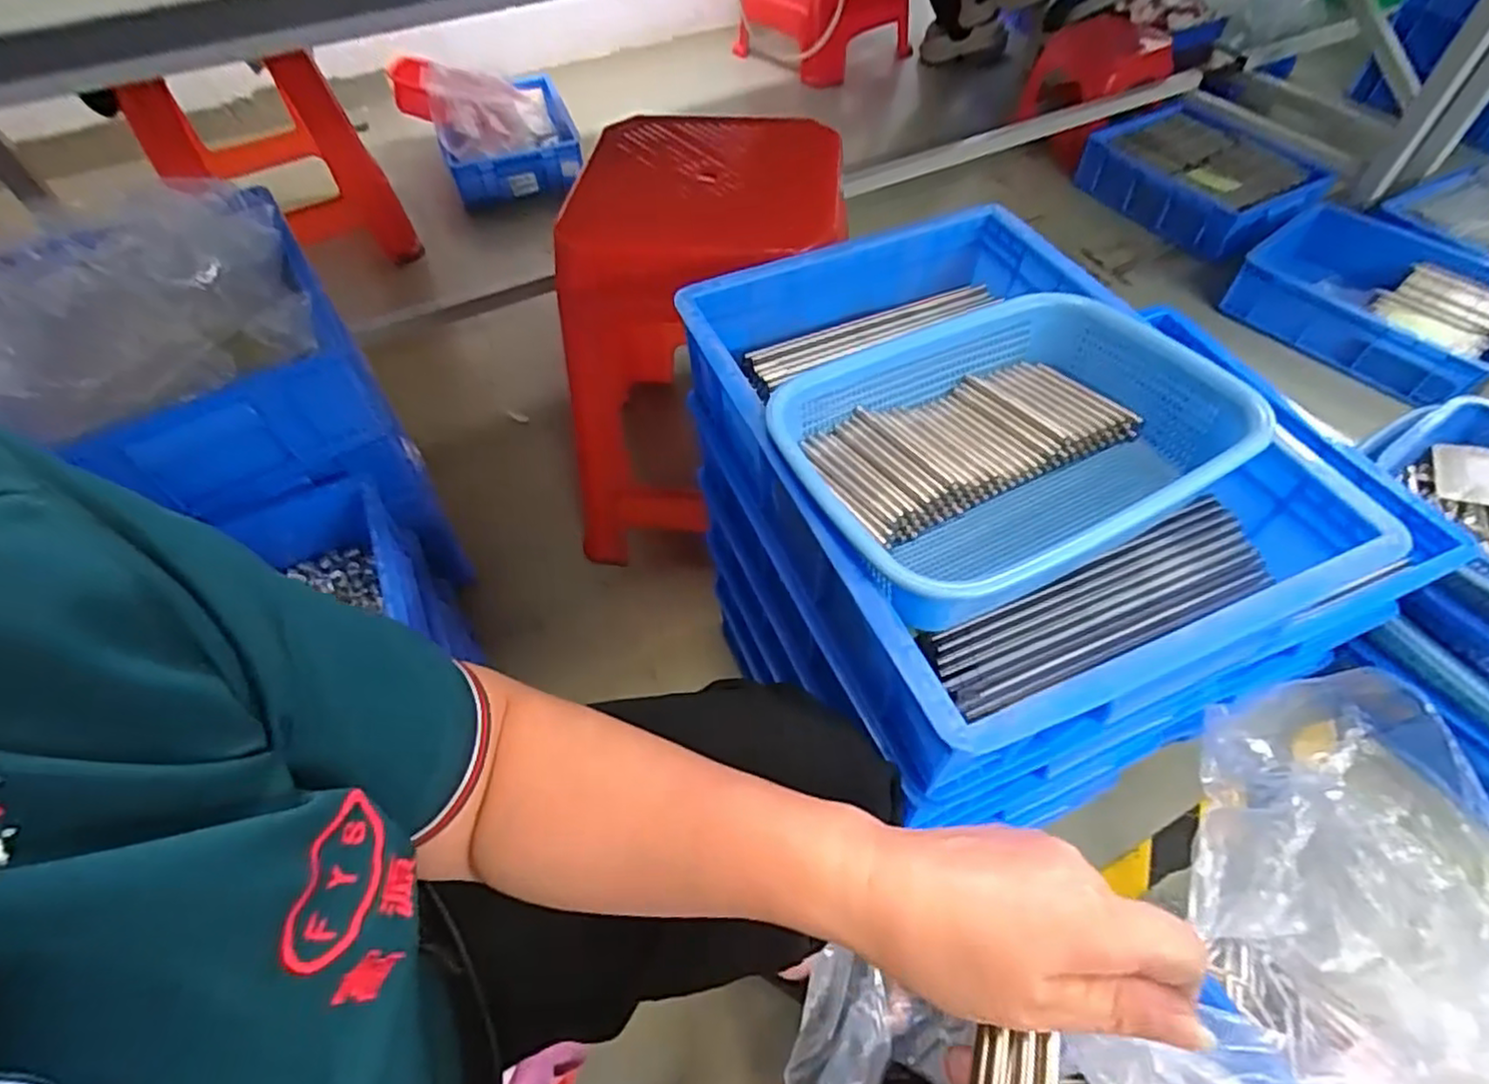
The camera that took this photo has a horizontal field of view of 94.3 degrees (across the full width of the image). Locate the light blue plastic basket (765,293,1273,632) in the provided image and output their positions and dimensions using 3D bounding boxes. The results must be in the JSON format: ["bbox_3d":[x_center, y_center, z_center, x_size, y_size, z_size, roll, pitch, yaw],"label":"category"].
[{"bbox_3d":[0.169,-0.064,0.476,0.290,0.085,0.207,-20,56,-12],"label":"light blue plastic basket"}]

